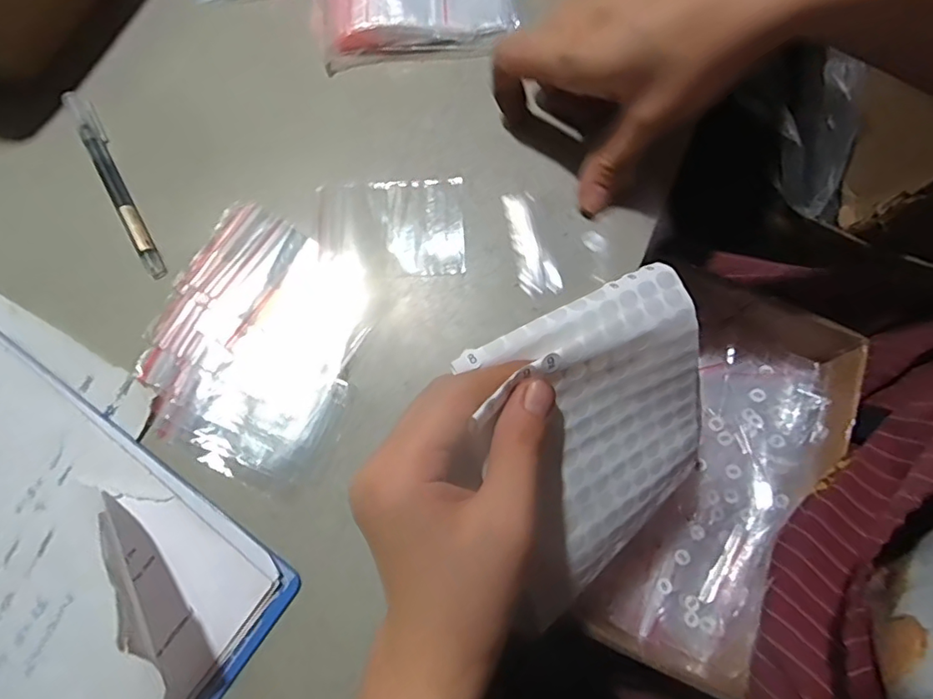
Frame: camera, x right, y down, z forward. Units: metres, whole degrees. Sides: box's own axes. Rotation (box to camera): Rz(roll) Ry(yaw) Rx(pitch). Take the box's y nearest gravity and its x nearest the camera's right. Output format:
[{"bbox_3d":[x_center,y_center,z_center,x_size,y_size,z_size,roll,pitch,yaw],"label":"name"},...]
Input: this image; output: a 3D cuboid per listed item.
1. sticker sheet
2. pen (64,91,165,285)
[{"bbox_3d":[0.066,0.047,0.280,0.125,0.032,0.141,-27,116,-20],"label":"sticker sheet"},{"bbox_3d":[-0.217,-0.104,0.339,0.014,0.010,0.140,-31,76,-4],"label":"pen"}]

